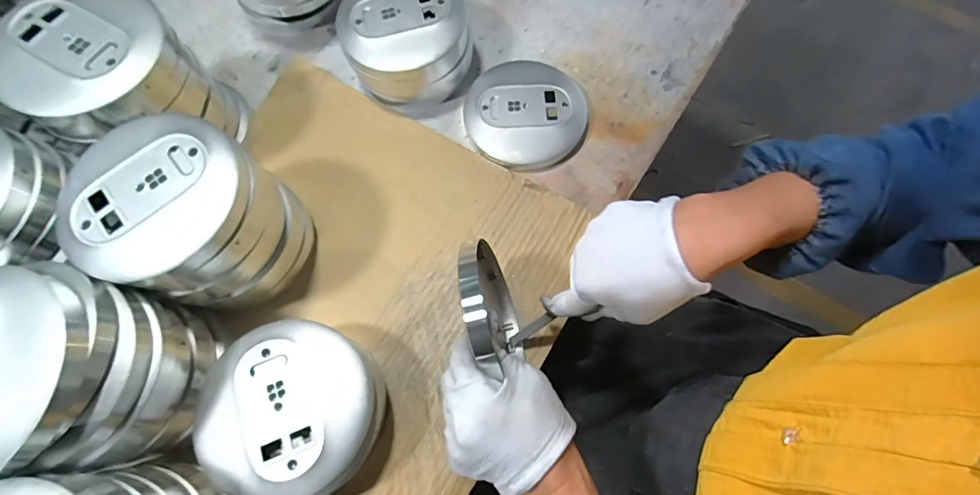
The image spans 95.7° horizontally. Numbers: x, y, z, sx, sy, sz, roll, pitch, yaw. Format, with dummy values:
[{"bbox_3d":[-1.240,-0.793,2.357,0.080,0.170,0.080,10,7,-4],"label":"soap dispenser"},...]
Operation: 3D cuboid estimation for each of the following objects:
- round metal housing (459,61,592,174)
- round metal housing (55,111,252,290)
[{"bbox_3d":[0.040,-0.150,0.495,0.134,0.021,0.132,0,72,0],"label":"round metal housing"},{"bbox_3d":[-0.259,-0.040,0.346,0.121,0.041,0.133,27,73,9],"label":"round metal housing"}]

